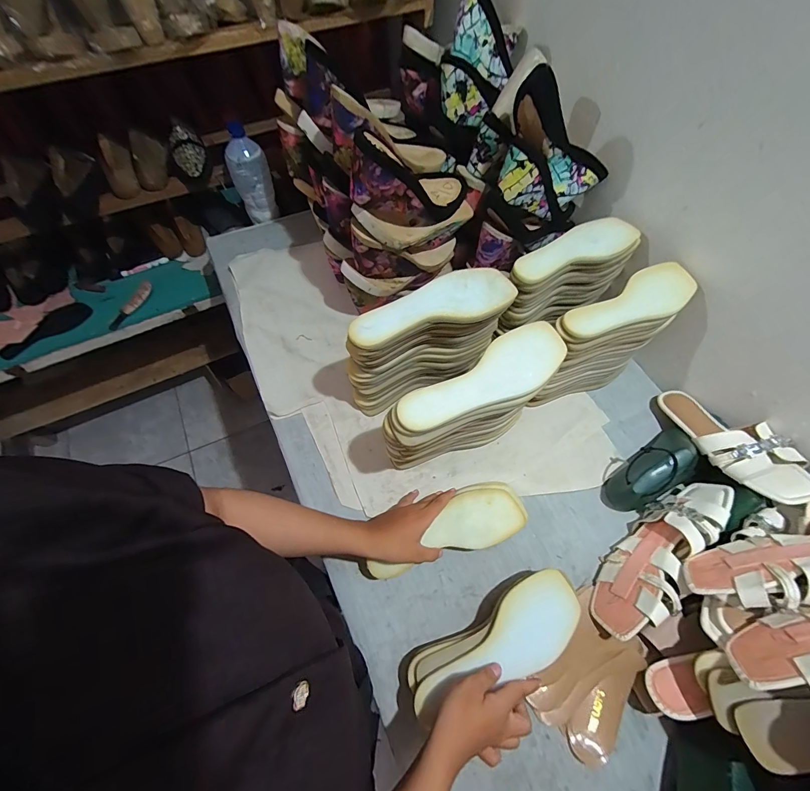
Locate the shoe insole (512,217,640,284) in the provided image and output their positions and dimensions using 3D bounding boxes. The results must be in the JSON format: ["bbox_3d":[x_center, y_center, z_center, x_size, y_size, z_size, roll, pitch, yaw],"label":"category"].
[{"bbox_3d":[0.273,-0.243,0.599,0.228,0.014,0.074,-20,71,-10],"label":"shoe insole"}]

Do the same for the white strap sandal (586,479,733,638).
[{"bbox_3d":[0.372,0.227,0.537,0.277,0.101,0.060,-43,111,-14],"label":"white strap sandal"}]

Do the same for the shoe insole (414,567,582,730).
[{"bbox_3d":[0.117,0.312,0.453,0.234,0.024,0.078,-28,68,-12],"label":"shoe insole"}]

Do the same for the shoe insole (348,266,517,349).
[{"bbox_3d":[0.040,-0.121,0.506,0.240,0.017,0.082,-25,67,-14],"label":"shoe insole"}]

